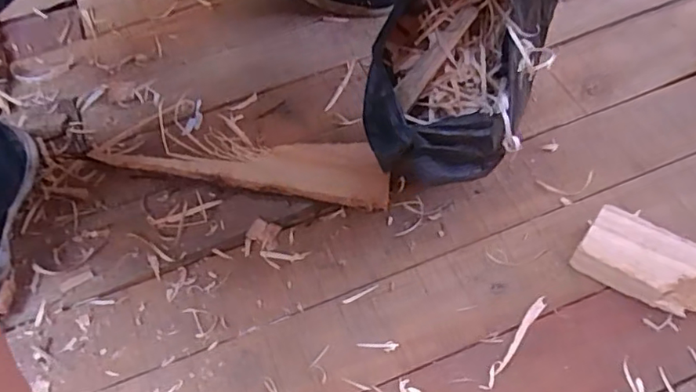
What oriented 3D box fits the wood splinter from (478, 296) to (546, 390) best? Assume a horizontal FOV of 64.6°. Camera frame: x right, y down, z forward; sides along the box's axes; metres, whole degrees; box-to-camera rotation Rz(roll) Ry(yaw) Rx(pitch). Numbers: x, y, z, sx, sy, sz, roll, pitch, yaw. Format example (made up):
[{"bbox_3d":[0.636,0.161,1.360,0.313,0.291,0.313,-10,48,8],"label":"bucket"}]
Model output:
[{"bbox_3d":[0.140,0.123,0.464,0.010,0.007,0.094,33,65,23],"label":"wood splinter"}]

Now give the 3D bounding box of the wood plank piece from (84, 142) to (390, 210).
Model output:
[{"bbox_3d":[-0.113,-0.041,0.585,0.318,0.017,0.072,9,58,11],"label":"wood plank piece"}]

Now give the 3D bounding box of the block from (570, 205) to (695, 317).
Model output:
[{"bbox_3d":[0.285,0.075,0.459,0.178,0.040,0.058,29,63,21],"label":"block"}]

